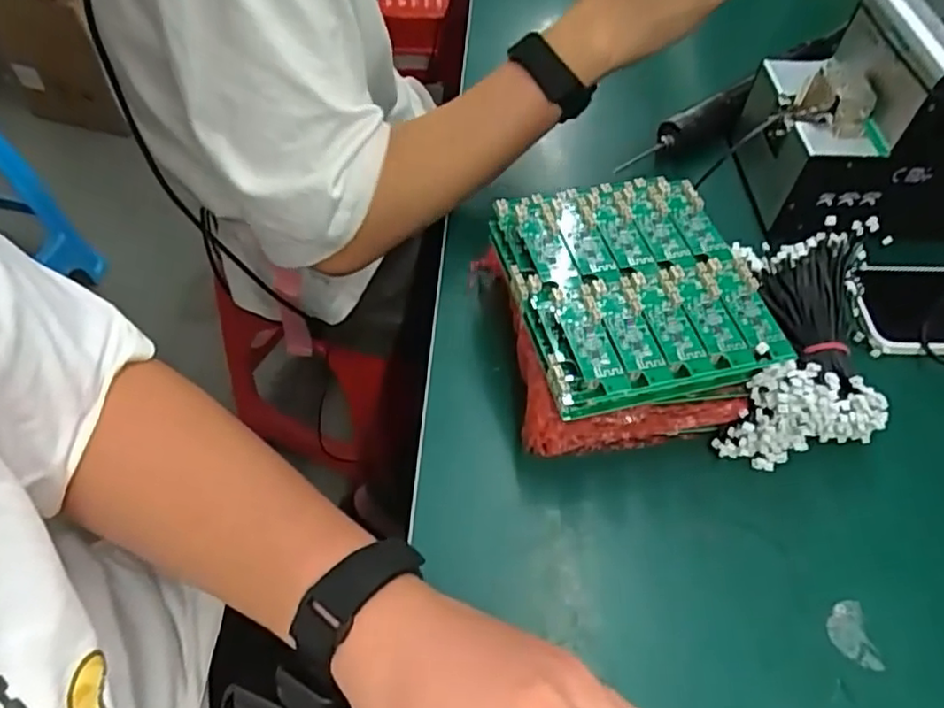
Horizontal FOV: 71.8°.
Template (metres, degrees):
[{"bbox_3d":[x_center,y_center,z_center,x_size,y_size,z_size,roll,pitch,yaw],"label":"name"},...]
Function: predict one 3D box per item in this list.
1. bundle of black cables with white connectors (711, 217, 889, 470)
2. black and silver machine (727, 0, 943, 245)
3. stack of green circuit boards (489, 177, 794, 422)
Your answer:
[{"bbox_3d":[0.212,-0.007,0.419,0.094,0.075,0.157,10,53,6],"label":"bundle of black cables with white connectors"},{"bbox_3d":[0.326,-0.183,0.495,0.205,0.136,0.131,4,53,1],"label":"black and silver machine"},{"bbox_3d":[0.093,-0.043,0.393,0.134,0.033,0.164,-11,54,-10],"label":"stack of green circuit boards"}]

